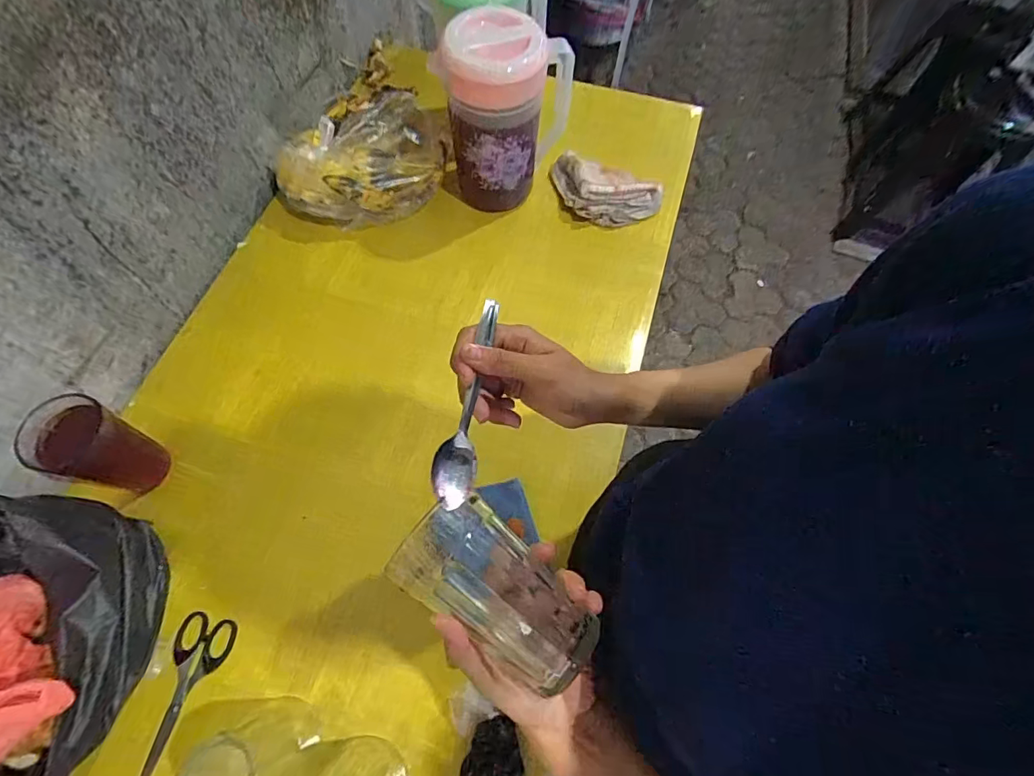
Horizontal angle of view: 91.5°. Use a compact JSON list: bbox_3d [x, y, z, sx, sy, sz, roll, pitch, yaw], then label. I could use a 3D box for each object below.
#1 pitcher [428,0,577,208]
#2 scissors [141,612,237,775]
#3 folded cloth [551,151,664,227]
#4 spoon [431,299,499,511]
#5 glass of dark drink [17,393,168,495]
[{"bbox_3d":[-0.014,-0.342,0.669,0.152,0.233,0.103,7,65,0],"label":"pitcher"},{"bbox_3d":[-0.330,0.303,0.489,0.058,0.005,0.152,13,65,4],"label":"scissors"},{"bbox_3d":[0.130,-0.293,0.752,0.165,0.054,0.094,17,66,6],"label":"folded cloth"},{"bbox_3d":[-0.031,0.008,0.326,0.027,0.013,0.135,10,77,3],"label":"spoon"},{"bbox_3d":[-0.426,0.070,0.532,0.084,0.130,0.073,21,66,7],"label":"glass of dark drink"}]

